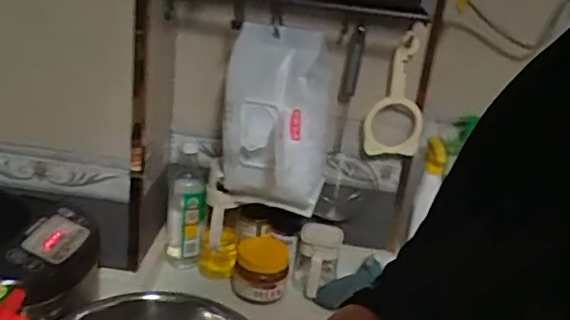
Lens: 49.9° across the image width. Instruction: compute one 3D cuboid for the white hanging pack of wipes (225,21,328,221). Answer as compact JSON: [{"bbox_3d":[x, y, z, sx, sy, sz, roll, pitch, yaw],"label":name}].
[{"bbox_3d":[-0.013,-0.053,0.882,0.148,0.271,0.076,10,22,8],"label":"white hanging pack of wipes"}]

